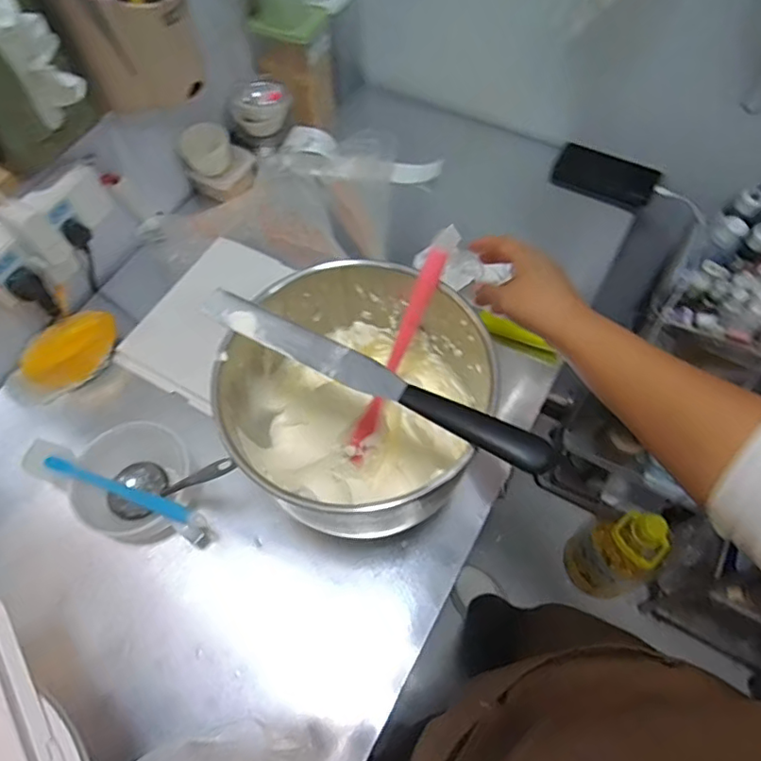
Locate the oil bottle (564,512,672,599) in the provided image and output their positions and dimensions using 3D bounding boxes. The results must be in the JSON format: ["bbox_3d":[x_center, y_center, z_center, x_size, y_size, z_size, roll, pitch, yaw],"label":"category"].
[{"bbox_3d":[0.499,0.358,1.187,0.132,0.321,0.151,-24,64,-11],"label":"oil bottle"}]

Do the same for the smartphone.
[{"bbox_3d":[0.334,-0.305,0.844,0.145,0.010,0.062,26,101,13],"label":"smartphone"}]

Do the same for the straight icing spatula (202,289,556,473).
[{"bbox_3d":[-0.014,-0.007,0.449,0.311,0.021,0.031,27,66,15],"label":"straight icing spatula"}]

